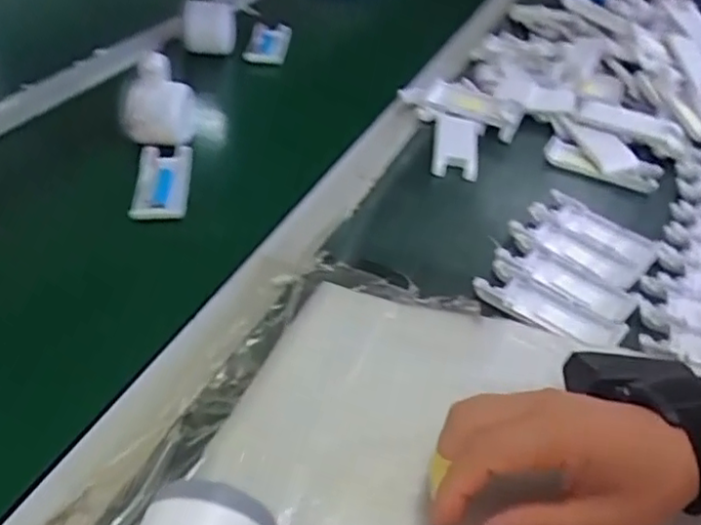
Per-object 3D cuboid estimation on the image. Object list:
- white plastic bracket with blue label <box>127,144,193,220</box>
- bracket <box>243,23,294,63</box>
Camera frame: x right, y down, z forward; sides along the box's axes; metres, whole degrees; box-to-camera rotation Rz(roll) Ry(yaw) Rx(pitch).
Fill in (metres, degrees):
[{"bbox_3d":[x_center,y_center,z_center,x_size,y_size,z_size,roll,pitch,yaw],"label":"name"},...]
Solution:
[{"bbox_3d":[-0.162,-0.072,0.564,0.045,0.012,0.098,-1,40,-7],"label":"white plastic bracket with blue label"},{"bbox_3d":[-0.101,-0.269,0.802,0.053,0.019,0.097,3,40,-2],"label":"bracket"}]

